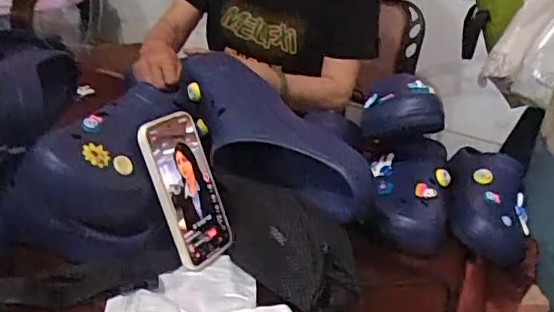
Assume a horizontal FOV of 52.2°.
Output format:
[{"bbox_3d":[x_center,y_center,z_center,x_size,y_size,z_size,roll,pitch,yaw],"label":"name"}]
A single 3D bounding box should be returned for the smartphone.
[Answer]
[{"bbox_3d":[-0.098,0.036,0.628,0.009,0.164,0.085,-11,11,38],"label":"smartphone"}]

